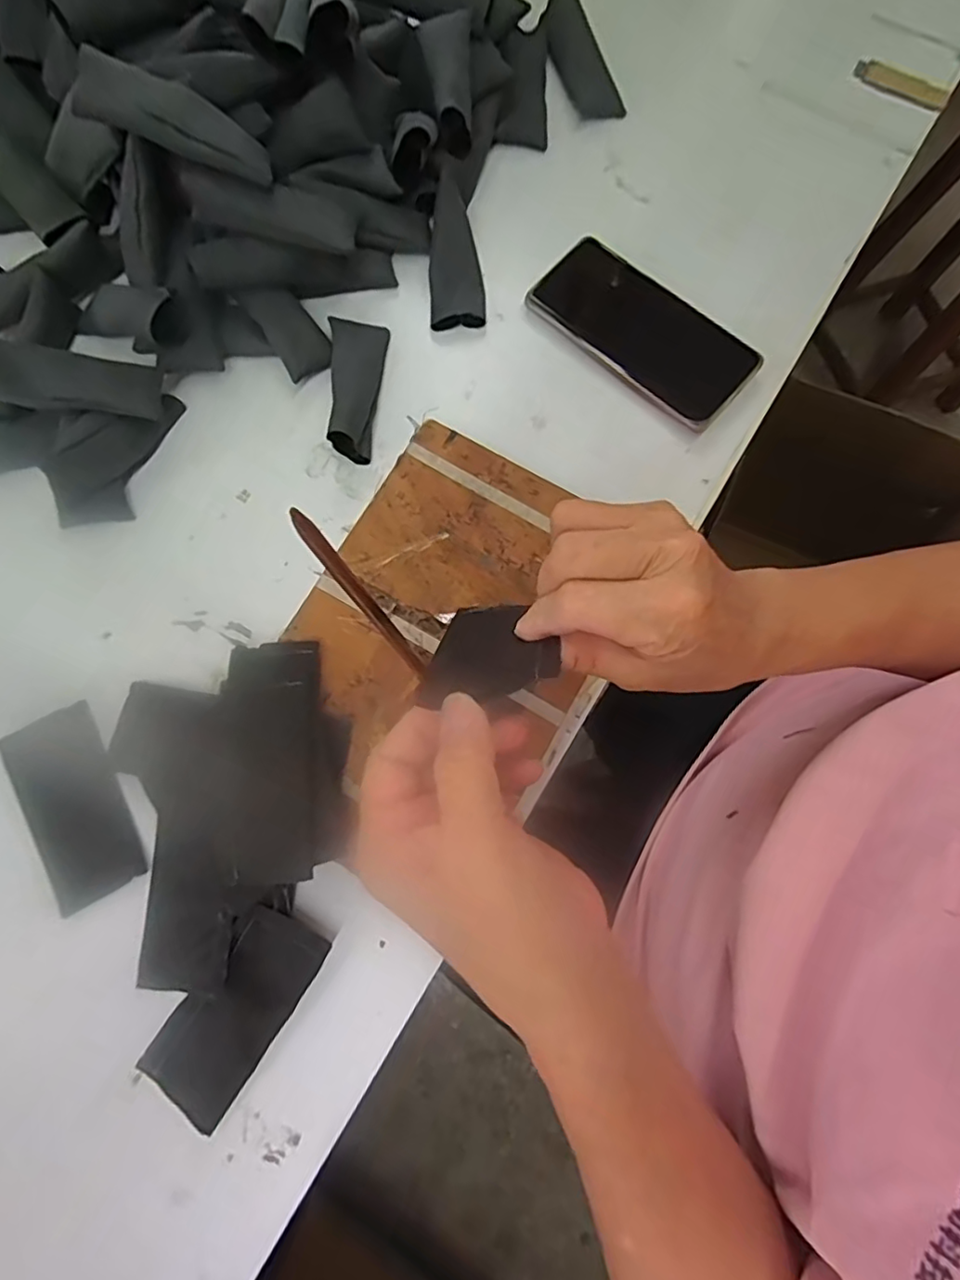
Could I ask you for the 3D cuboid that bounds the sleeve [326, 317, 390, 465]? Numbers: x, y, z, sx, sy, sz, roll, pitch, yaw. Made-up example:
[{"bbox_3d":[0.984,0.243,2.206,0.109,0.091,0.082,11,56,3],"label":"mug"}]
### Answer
[{"bbox_3d":[-0.088,-0.177,0.407,0.037,0.034,0.105,4,79,1],"label":"sleeve"}]

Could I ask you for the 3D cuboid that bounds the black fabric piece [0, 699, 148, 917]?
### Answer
[{"bbox_3d":[-0.247,0.100,0.366,0.059,0.004,0.114,-28,79,-1],"label":"black fabric piece"}]

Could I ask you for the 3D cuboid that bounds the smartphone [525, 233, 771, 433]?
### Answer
[{"bbox_3d":[0.115,-0.220,0.425,0.160,0.009,0.076,40,77,9],"label":"smartphone"}]

